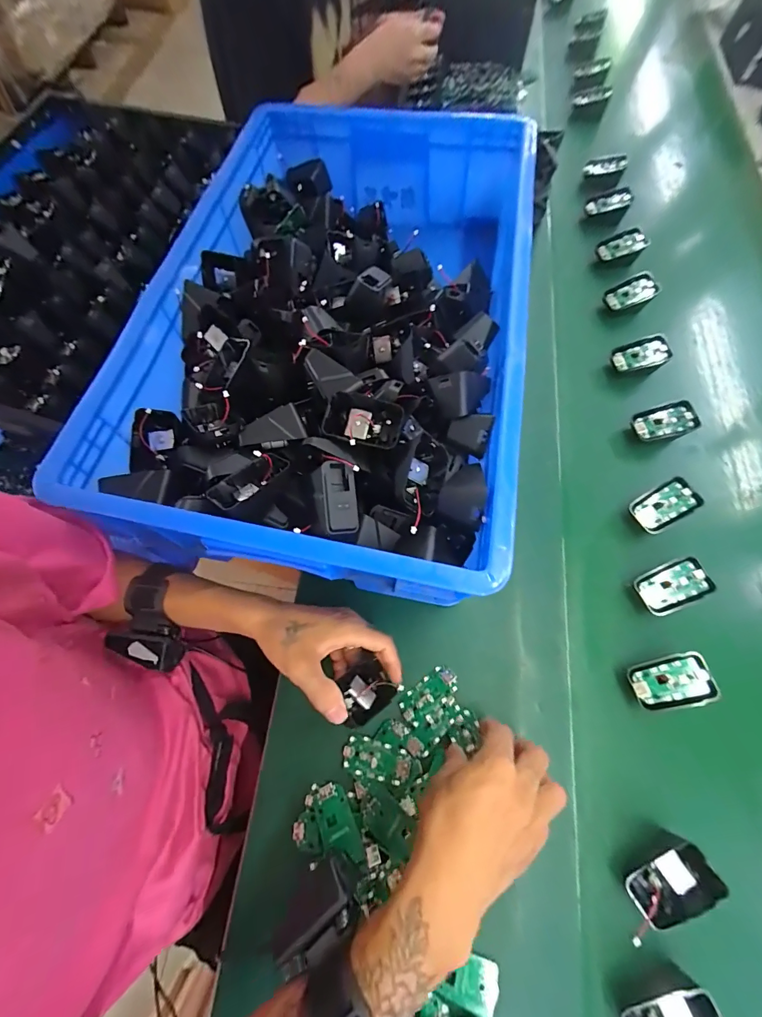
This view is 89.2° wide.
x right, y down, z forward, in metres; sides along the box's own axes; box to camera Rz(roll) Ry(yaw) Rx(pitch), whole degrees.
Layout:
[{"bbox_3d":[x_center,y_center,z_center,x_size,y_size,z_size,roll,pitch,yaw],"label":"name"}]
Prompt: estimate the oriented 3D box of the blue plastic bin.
[{"bbox_3d":[-0.048,-0.257,0.487,0.411,0.146,0.697,9,69,3],"label":"blue plastic bin"}]

